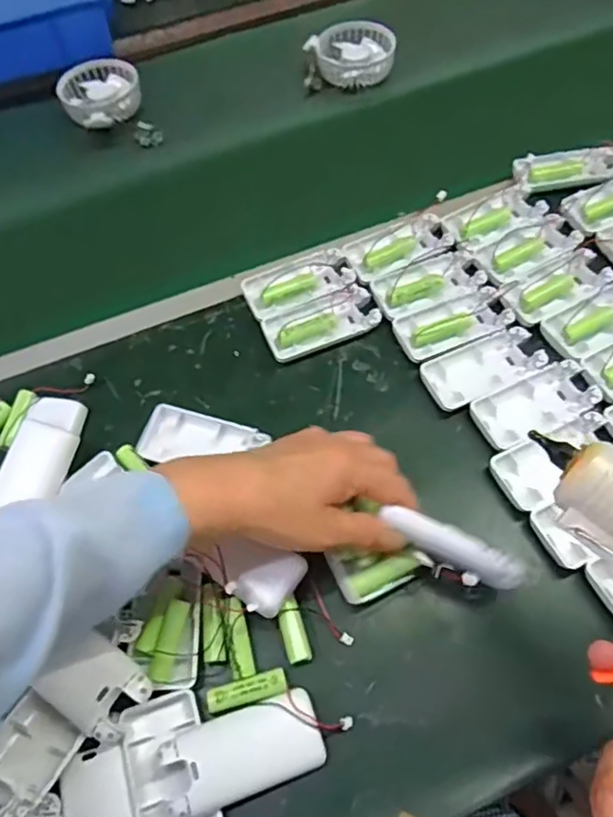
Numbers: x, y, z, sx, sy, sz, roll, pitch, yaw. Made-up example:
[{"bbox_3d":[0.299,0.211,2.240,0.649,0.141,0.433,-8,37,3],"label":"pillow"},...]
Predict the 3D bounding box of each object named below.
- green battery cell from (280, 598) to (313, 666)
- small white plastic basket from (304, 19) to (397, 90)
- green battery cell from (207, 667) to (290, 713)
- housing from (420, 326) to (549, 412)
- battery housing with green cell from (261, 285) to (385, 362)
[{"bbox_3d":[-0.008,0.145,0.393,0.015,0.013,0.040,-14,61,-4],"label":"green battery cell"},{"bbox_3d":[0.049,-0.406,0.699,0.104,0.042,0.078,-6,61,0],"label":"small white plastic basket"},{"bbox_3d":[-0.036,0.177,0.377,0.050,0.012,0.014,-17,61,-6],"label":"green battery cell"},{"bbox_3d":[0.140,-0.032,0.478,0.094,0.009,0.045,-23,62,-9],"label":"housing"},{"bbox_3d":[0.012,-0.073,0.509,0.094,0.017,0.046,-20,62,-8],"label":"battery housing with green cell"}]

